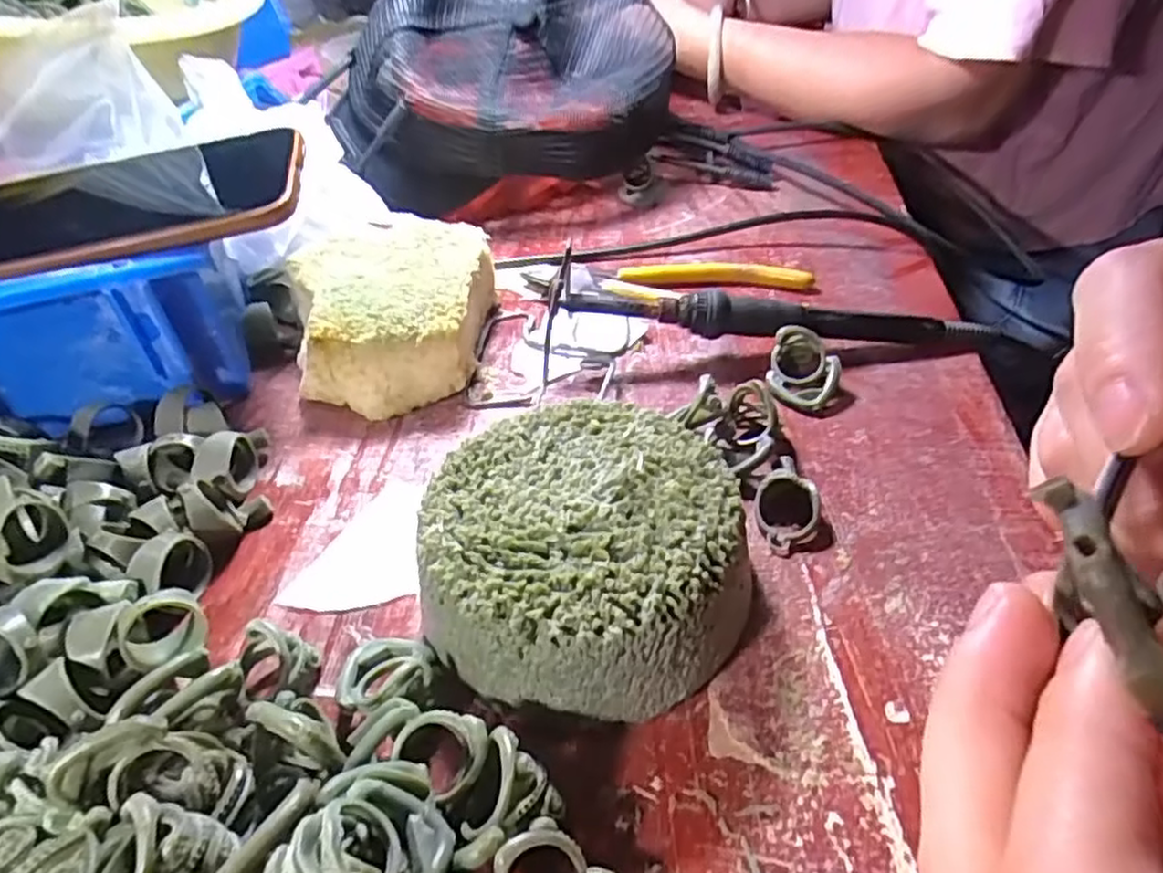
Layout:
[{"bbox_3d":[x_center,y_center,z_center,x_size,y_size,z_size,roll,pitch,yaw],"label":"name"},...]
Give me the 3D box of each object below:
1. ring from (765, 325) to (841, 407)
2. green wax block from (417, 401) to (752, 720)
[{"bbox_3d":[0.099,-0.031,0.315,0.030,0.025,0.030,10,43,16],"label":"ring"},{"bbox_3d":[0.002,0.037,0.233,0.102,0.045,0.104,3,42,8],"label":"green wax block"}]

